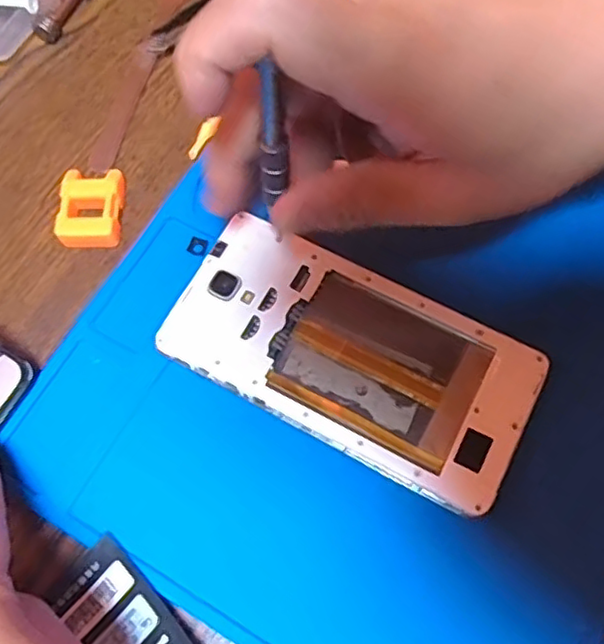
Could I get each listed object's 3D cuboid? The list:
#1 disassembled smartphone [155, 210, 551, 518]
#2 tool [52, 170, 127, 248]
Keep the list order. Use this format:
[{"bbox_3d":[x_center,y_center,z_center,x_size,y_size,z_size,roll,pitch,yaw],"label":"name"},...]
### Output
[{"bbox_3d":[0.019,0.013,0.252,0.138,0.010,0.068,27,72,11],"label":"disassembled smartphone"},{"bbox_3d":[-0.091,-0.050,0.278,0.026,0.013,0.035,-2,70,1],"label":"tool"}]

